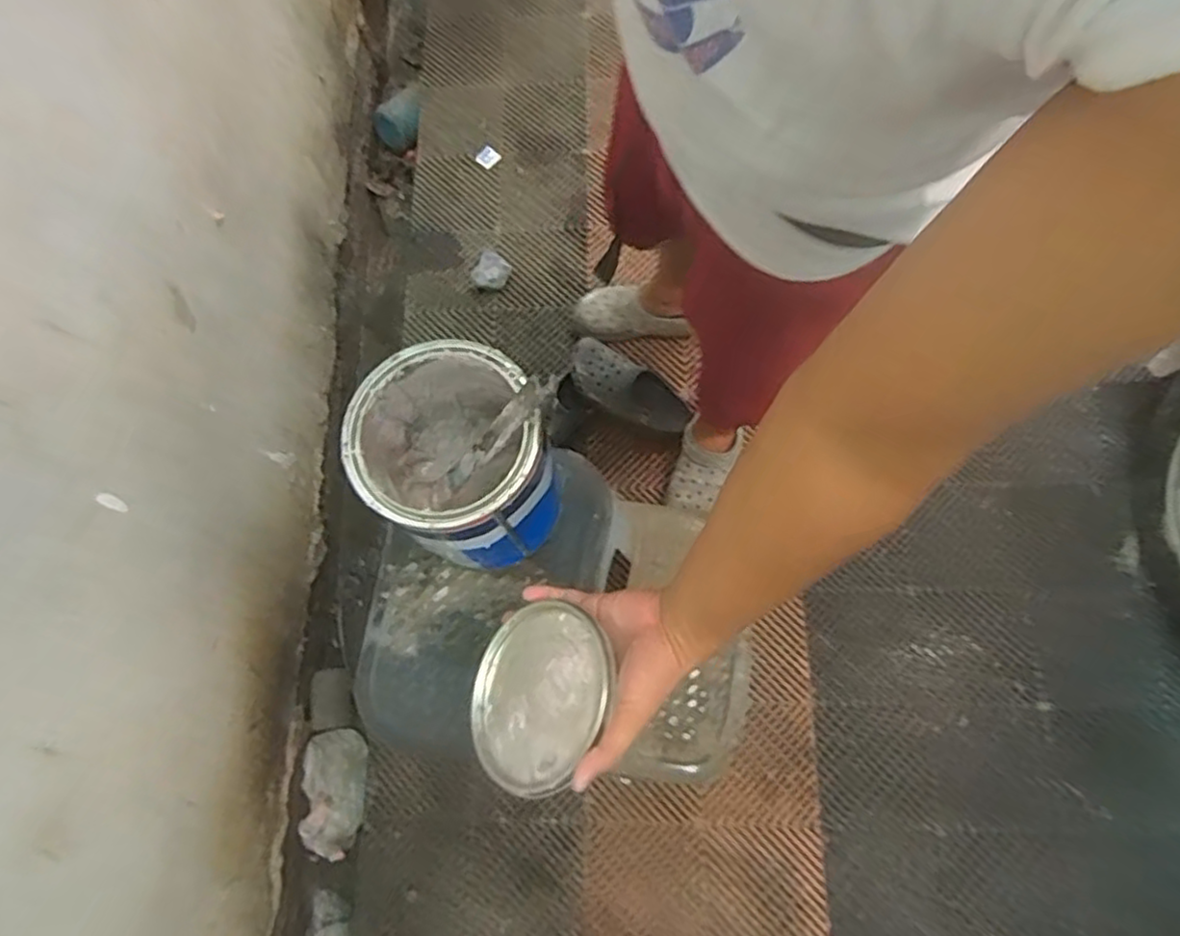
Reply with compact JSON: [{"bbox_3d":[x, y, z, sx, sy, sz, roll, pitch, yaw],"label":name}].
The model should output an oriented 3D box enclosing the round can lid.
[{"bbox_3d":[-0.046,0.188,0.582,0.143,0.007,0.141,-23,51,32],"label":"round can lid"}]

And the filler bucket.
[{"bbox_3d":[-0.119,-0.004,0.666,0.160,0.192,0.164,-1,74,3],"label":"filler bucket"}]

